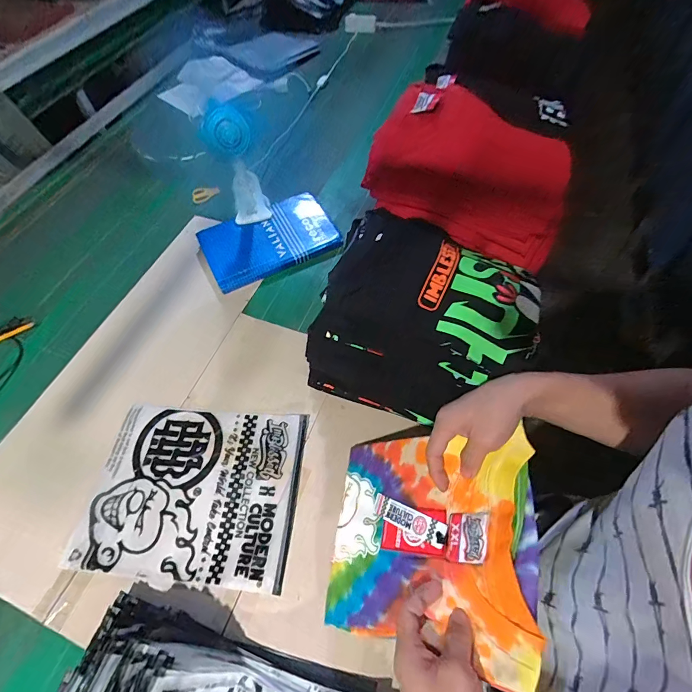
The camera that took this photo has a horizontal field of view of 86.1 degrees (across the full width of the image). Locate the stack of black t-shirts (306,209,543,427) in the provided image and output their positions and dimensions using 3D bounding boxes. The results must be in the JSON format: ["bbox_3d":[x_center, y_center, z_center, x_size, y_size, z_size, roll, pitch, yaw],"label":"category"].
[{"bbox_3d":[0.116,-0.040,0.549,0.283,0.198,0.238,18,61,13],"label":"stack of black t-shirts"}]

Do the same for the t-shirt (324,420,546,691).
[{"bbox_3d":[0.077,0.206,0.421,0.258,0.044,0.218,-21,41,43],"label":"t-shirt"}]

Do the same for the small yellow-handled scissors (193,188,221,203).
[{"bbox_3d":[-0.350,-0.379,0.927,0.070,0.008,0.035,-6,100,6],"label":"small yellow-handled scissors"}]

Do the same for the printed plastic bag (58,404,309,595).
[{"bbox_3d":[-0.228,0.212,0.563,0.307,0.007,0.241,4,59,5],"label":"printed plastic bag"}]

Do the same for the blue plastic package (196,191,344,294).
[{"bbox_3d":[-0.163,-0.232,0.797,0.270,0.035,0.174,-26,61,-13],"label":"blue plastic package"}]

